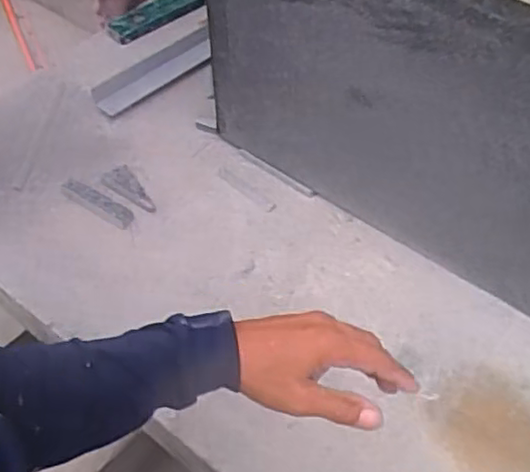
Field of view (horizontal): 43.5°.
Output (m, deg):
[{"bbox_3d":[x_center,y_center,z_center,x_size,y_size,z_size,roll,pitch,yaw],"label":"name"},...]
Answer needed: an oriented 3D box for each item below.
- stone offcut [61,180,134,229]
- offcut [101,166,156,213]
[{"bbox_3d":[-0.266,-0.052,1.038,0.143,0.019,0.031,27,57,20],"label":"stone offcut"},{"bbox_3d":[-0.212,-0.071,1.050,0.047,0.011,0.112,-35,59,-24],"label":"offcut"}]

